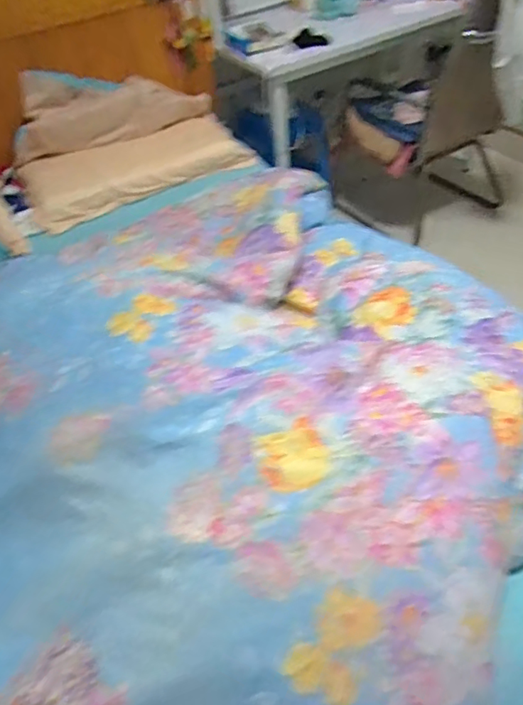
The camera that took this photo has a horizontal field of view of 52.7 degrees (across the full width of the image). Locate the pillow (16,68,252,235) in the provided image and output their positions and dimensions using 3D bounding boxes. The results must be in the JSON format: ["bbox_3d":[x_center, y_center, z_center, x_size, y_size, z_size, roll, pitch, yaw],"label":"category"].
[{"bbox_3d":[-0.451,-0.735,1.757,0.733,0.235,0.502,-20,48,-12],"label":"pillow"}]

